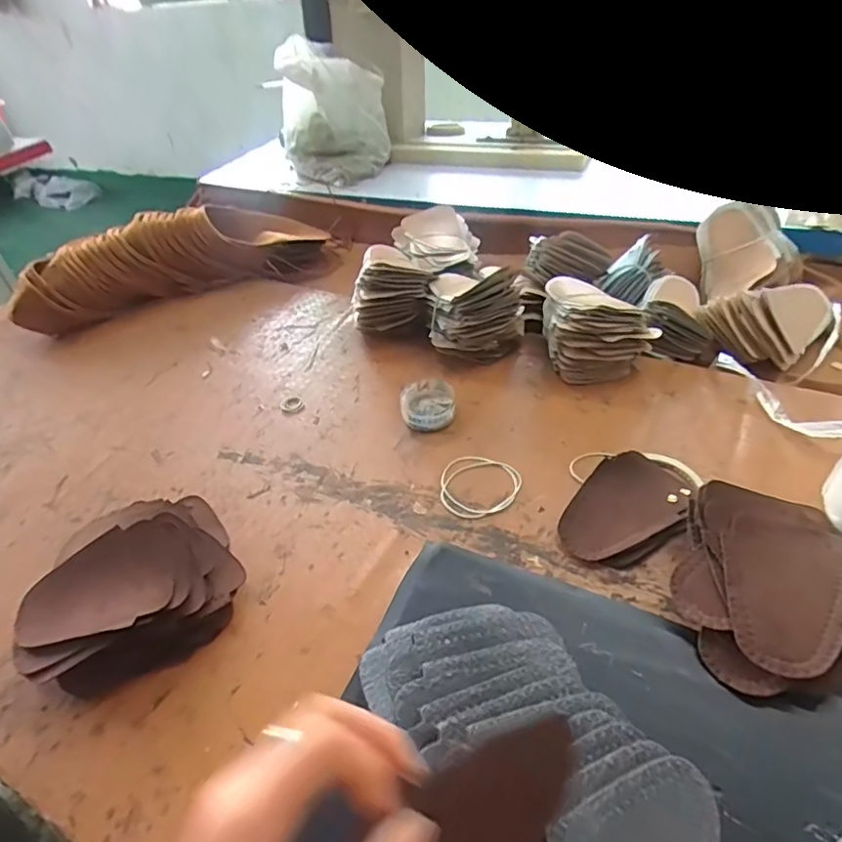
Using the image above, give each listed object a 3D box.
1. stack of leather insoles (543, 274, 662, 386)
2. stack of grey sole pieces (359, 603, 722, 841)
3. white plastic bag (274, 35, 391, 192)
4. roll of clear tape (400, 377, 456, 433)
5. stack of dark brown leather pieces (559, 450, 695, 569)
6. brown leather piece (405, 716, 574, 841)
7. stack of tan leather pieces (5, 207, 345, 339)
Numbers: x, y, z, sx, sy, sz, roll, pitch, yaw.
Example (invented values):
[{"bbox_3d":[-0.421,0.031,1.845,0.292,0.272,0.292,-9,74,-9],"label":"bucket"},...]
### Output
[{"bbox_3d":[0.224,-0.128,0.696,0.125,0.090,0.151,-4,42,3],"label":"stack of leather insoles"},{"bbox_3d":[0.065,0.203,0.343,0.134,0.060,0.228,-28,47,-22],"label":"stack of grey sole pieces"},{"bbox_3d":[-0.179,-0.615,1.092,0.205,0.214,0.213,-15,43,-10],"label":"white plastic bag"},{"bbox_3d":[0.009,-0.018,0.649,0.062,0.028,0.076,-3,42,3],"label":"roll of clear tape"},{"bbox_3d":[0.197,0.082,0.518,0.089,0.014,0.138,31,54,33],"label":"stack of dark brown leather pieces"},{"bbox_3d":[0.026,0.189,0.252,0.124,0.099,0.009,-35,26,-27],"label":"brown leather piece"},{"bbox_3d":[-0.401,-0.286,0.927,0.508,0.109,0.149,-19,44,-14],"label":"stack of tan leather pieces"}]

